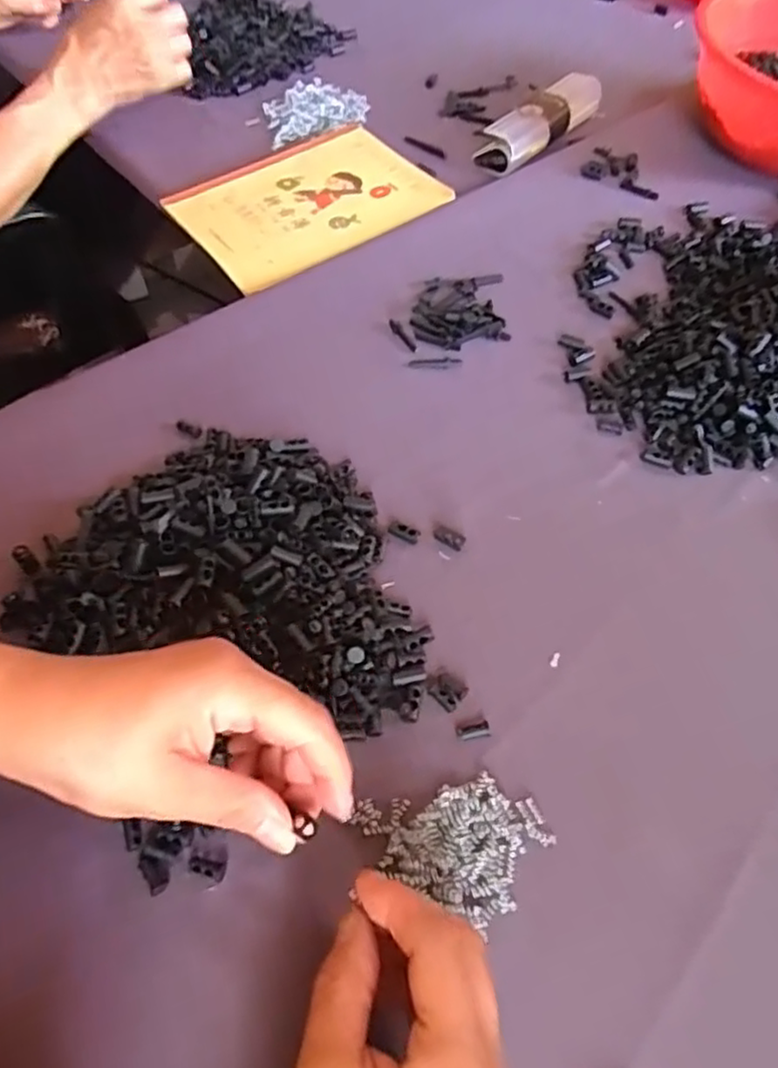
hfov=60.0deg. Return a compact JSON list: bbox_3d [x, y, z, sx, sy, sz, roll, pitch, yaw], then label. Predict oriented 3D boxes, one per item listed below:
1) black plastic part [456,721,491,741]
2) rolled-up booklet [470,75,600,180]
[{"bbox_3d":[0.044,0.102,0.348,0.017,0.004,0.008,-9,58,-7],"label":"black plastic part"},{"bbox_3d":[0.145,-0.396,0.645,0.043,0.027,0.161,37,64,19],"label":"rolled-up booklet"}]

